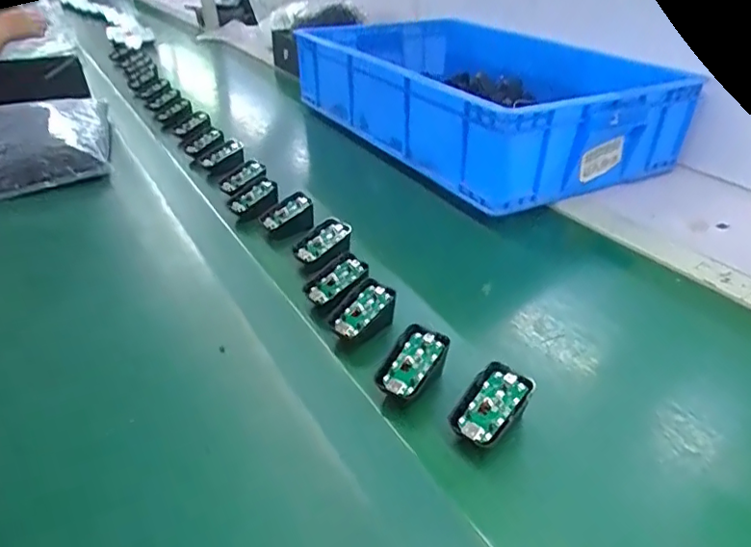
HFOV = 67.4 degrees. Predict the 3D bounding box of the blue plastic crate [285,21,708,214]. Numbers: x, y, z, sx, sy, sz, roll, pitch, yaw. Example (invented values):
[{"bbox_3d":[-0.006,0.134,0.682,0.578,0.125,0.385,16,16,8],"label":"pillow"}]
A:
[{"bbox_3d":[0.159,-0.304,1.013,0.408,0.160,0.611,-16,36,-22],"label":"blue plastic crate"}]

